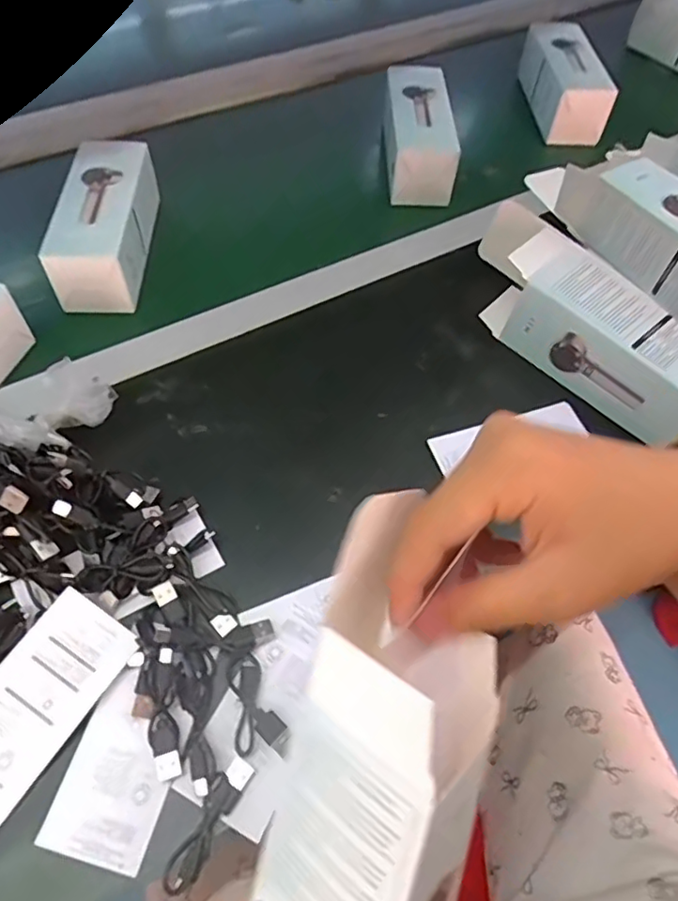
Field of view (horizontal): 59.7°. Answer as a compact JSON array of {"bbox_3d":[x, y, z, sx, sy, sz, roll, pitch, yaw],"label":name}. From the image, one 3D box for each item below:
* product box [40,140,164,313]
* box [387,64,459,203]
[{"bbox_3d":[-0.202,-0.198,0.516,0.061,0.067,0.160,1,55,-1],"label":"product box"},{"bbox_3d":[0.078,-0.326,0.614,0.063,0.069,0.167,-1,56,-2],"label":"box"}]

